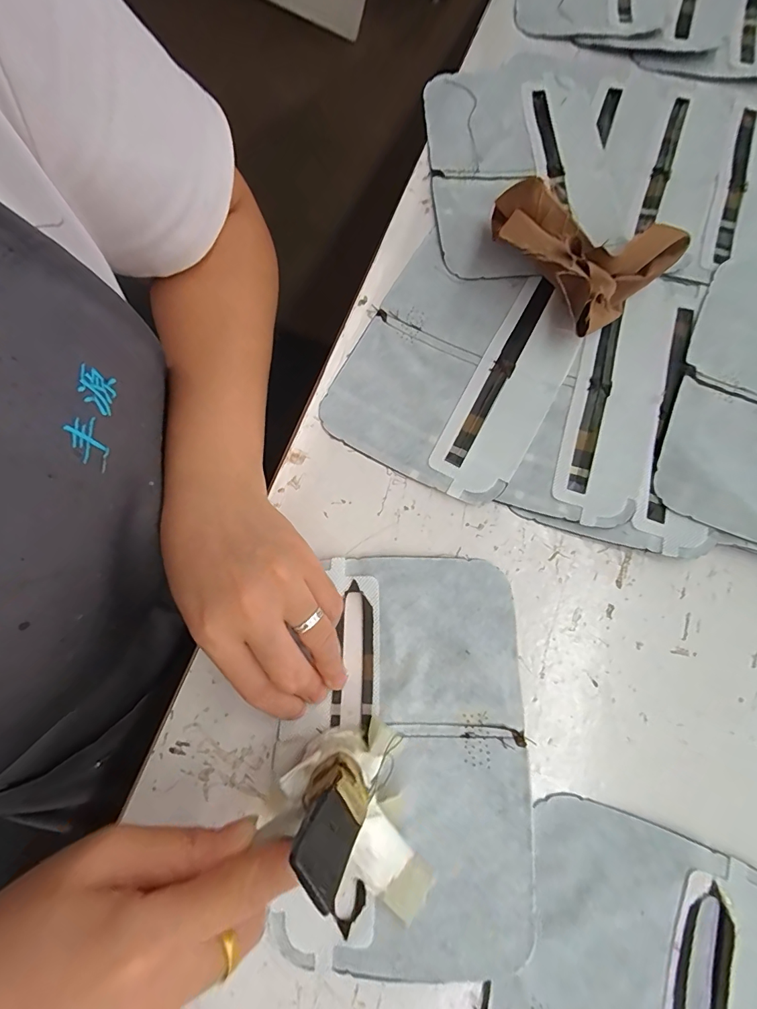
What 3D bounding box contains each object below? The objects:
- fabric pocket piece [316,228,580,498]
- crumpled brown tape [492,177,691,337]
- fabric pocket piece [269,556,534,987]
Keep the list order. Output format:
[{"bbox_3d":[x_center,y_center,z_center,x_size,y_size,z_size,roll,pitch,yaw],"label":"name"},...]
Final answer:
[{"bbox_3d":[0.050,-0.092,0.280,0.130,0.020,0.160,29,78,9],"label":"fabric pocket piece"},{"bbox_3d":[0.125,-0.170,0.284,0.084,0.042,0.108,-39,76,-9],"label":"crumpled brown tape"},{"bbox_3d":[0.014,0.128,0.230,0.126,0.008,0.196,0,74,2],"label":"fabric pocket piece"}]

